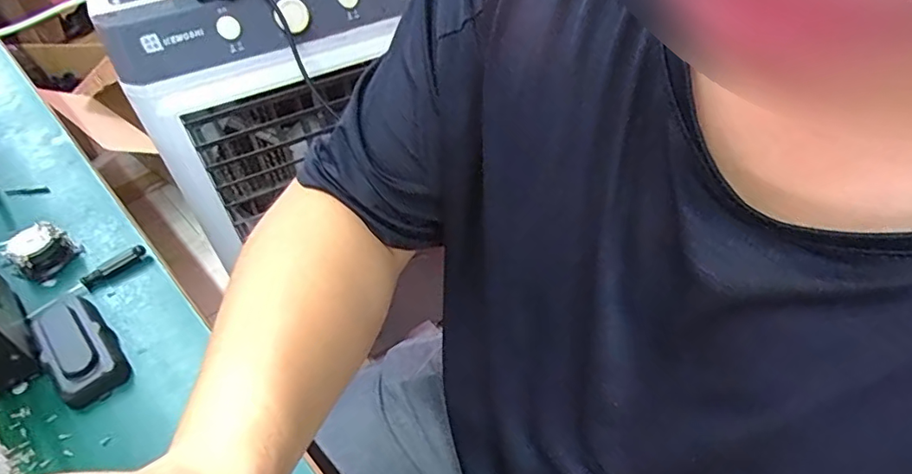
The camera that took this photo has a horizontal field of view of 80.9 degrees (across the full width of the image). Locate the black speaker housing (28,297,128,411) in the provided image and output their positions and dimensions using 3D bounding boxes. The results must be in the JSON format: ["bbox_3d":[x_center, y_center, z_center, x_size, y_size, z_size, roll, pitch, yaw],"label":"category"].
[{"bbox_3d":[-0.322,0.092,0.454,0.052,0.027,0.102,-35,54,-26],"label":"black speaker housing"}]

